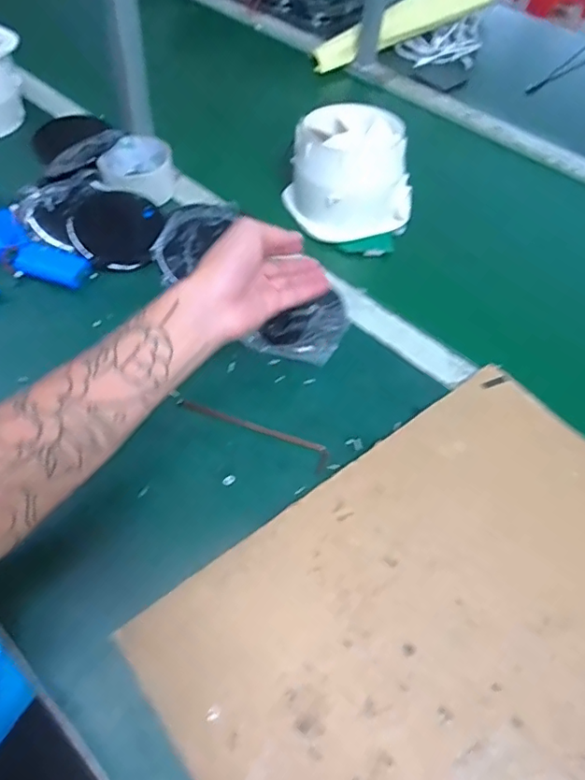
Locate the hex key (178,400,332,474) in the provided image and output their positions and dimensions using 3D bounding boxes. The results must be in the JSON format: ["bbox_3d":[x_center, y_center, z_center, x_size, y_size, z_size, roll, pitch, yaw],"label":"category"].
[{"bbox_3d":[-0.033,0.033,0.463,0.140,0.007,0.027,25,57,15],"label":"hex key"}]

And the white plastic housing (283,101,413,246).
[{"bbox_3d":[0.066,-0.256,0.626,0.133,0.089,0.140,-7,55,-7],"label":"white plastic housing"}]

